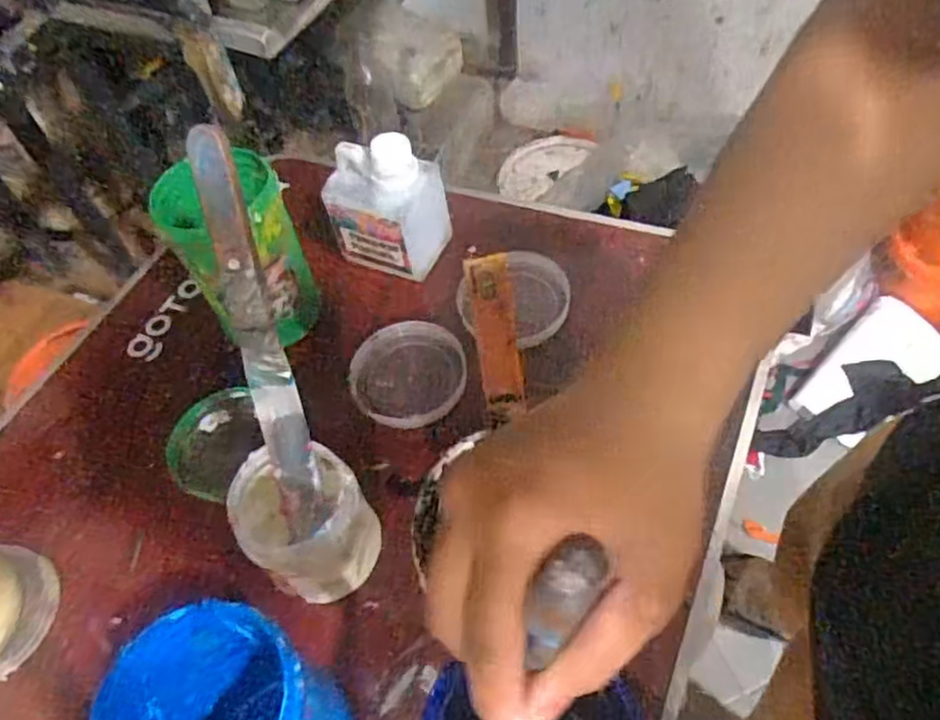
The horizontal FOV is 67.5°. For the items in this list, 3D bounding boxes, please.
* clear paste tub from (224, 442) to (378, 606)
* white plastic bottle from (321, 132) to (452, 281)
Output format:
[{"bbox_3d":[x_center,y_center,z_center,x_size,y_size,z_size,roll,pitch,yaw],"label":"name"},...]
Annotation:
[{"bbox_3d":[-0.112,0.108,0.484,0.090,0.084,0.091,-36,62,-18],"label":"clear paste tub"},{"bbox_3d":[-0.070,-0.139,0.629,0.099,0.117,0.075,23,61,18],"label":"white plastic bottle"}]

